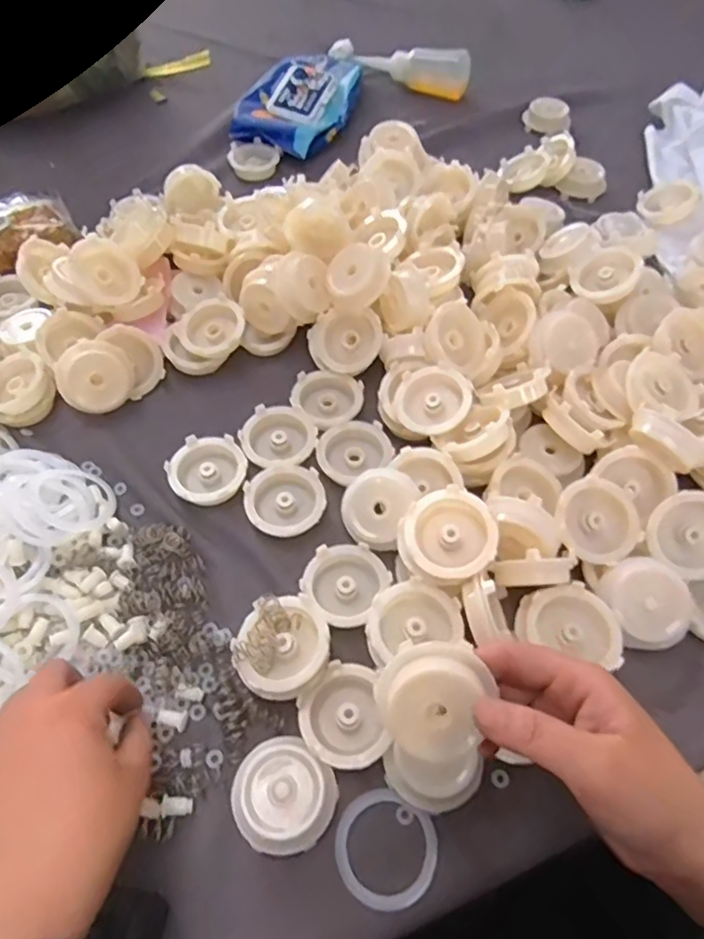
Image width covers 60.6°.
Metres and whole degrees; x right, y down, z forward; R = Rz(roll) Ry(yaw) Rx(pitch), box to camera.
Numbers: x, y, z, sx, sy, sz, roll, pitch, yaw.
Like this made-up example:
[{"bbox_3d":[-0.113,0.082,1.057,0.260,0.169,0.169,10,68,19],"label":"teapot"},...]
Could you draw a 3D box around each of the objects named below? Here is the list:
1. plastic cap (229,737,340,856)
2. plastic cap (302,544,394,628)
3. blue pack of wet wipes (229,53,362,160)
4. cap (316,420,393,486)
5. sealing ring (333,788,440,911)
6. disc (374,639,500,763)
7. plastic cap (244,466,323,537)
[{"bbox_3d":[-0.037,0.172,0.317,0.052,0.021,0.050,0,56,0],"label":"plastic cap"},{"bbox_3d":[-0.005,0.071,0.381,0.049,0.013,0.055,27,60,18],"label":"plastic cap"},{"bbox_3d":[-0.058,-0.432,0.706,0.114,0.034,0.188,17,58,10],"label":"blue pack of wet wipes"},{"bbox_3d":[0.000,-0.013,0.444,0.055,0.016,0.044,-29,60,-18],"label":"cap"},{"bbox_3d":[0.017,0.197,0.312,0.054,0.004,0.050,0,56,0],"label":"sealing ring"},{"bbox_3d":[0.037,0.101,0.268,0.046,0.019,0.046,1,95,10],"label":"disc"},{"bbox_3d":[-0.046,0.022,0.417,0.053,0.012,0.053,0,56,0],"label":"plastic cap"}]

